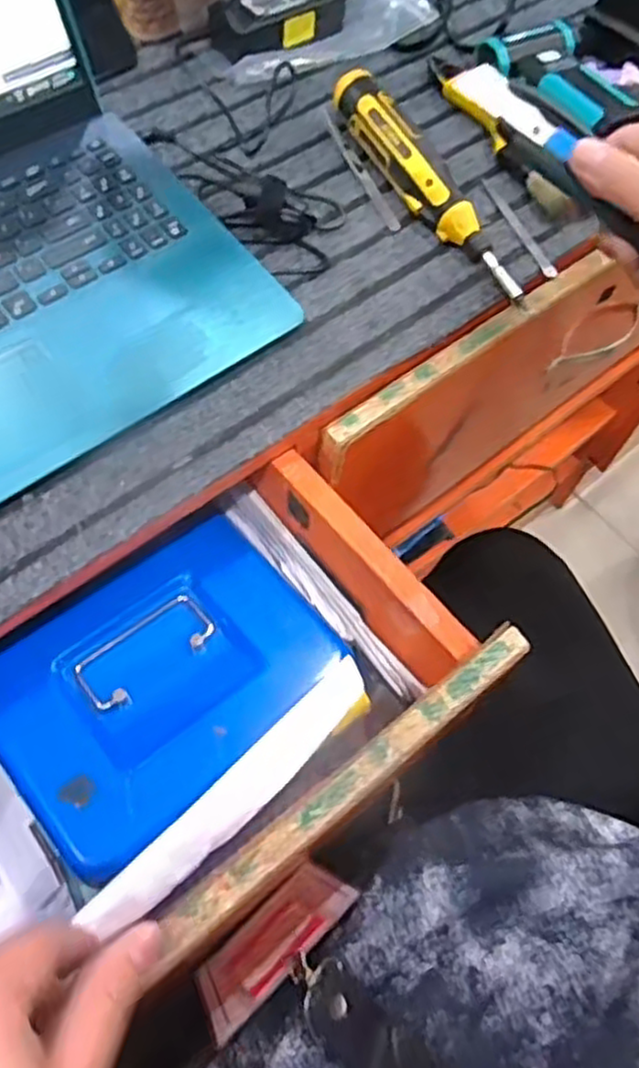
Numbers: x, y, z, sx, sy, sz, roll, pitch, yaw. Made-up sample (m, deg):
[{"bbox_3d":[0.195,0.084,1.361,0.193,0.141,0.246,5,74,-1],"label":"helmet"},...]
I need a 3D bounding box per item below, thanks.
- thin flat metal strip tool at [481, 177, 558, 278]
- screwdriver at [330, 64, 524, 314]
[{"bbox_3d":[0.142,-0.224,0.533,0.010,0.004,0.102,-22,65,-14],"label":"thin flat metal strip tool"},{"bbox_3d":[0.076,-0.248,0.519,0.030,0.041,0.218,-27,67,-16],"label":"screwdriver"}]

